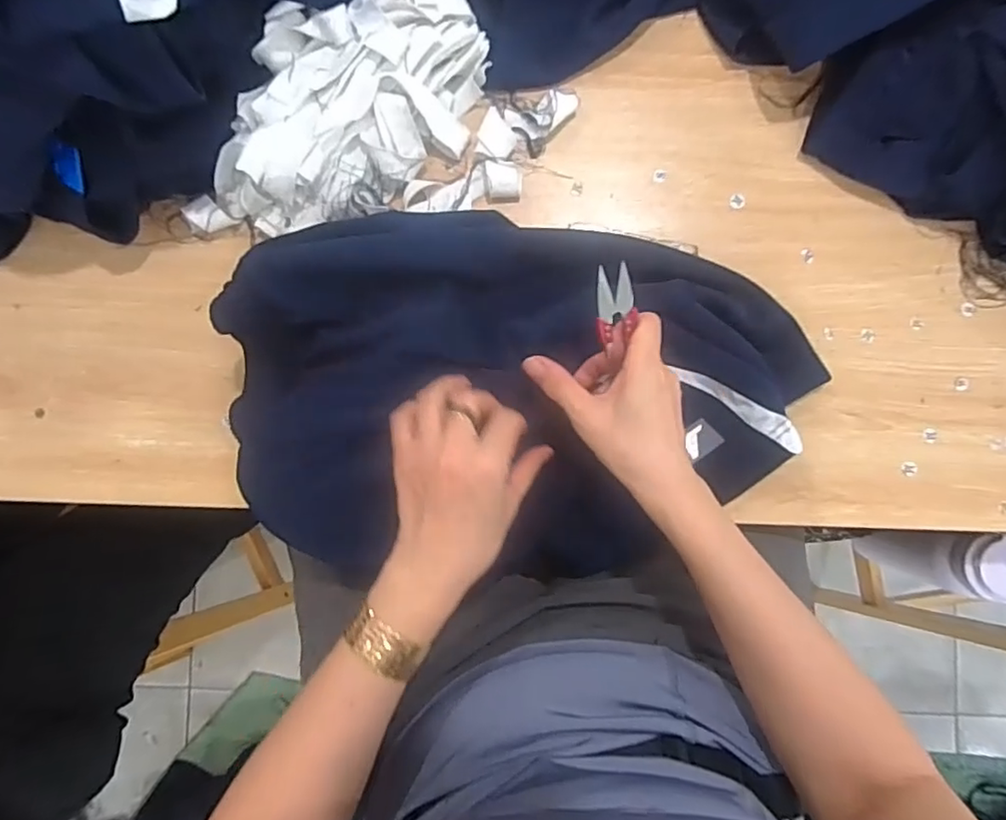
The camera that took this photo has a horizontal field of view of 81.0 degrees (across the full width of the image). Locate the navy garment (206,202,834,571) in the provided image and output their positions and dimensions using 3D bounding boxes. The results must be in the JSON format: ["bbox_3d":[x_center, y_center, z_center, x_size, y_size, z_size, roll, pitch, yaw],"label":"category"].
[{"bbox_3d":[0.014,-0.007,0.426,0.412,0.086,0.250,8,90,2],"label":"navy garment"}]

